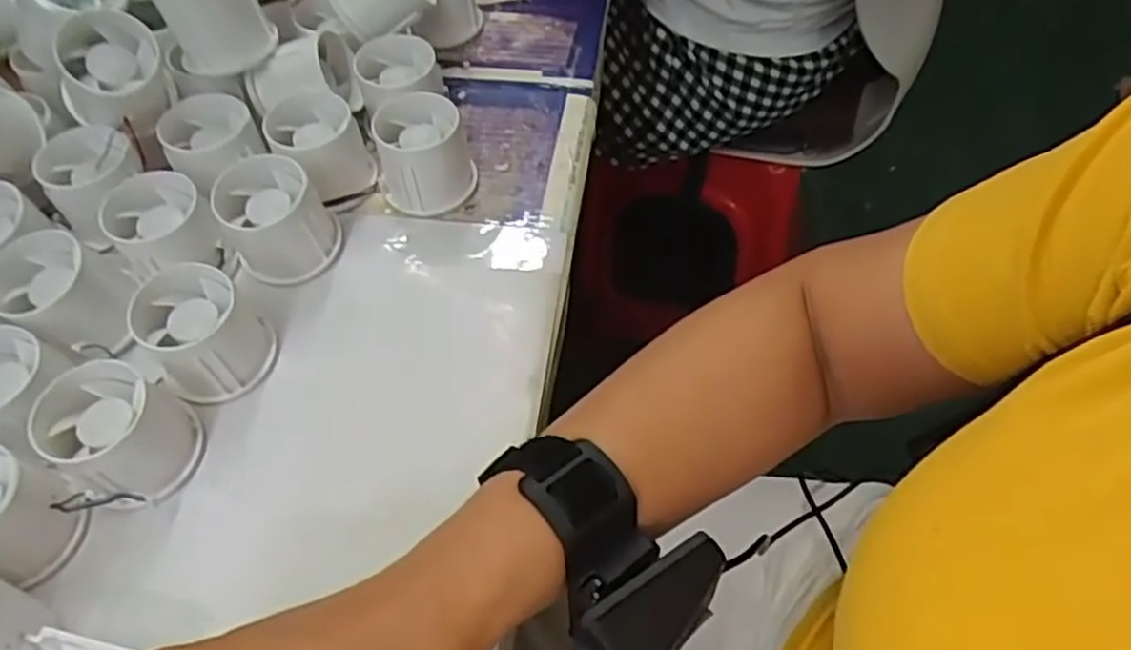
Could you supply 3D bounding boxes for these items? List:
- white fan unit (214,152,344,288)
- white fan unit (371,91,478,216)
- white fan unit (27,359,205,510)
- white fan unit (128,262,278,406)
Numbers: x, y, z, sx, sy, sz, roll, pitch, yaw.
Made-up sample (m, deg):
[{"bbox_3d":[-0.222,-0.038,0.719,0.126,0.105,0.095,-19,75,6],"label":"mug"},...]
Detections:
[{"bbox_3d":[-0.163,-0.061,0.421,0.056,0.051,0.056,0,57,1],"label":"white fan unit"},{"bbox_3d":[-0.084,-0.103,0.448,0.054,0.049,0.057,-10,58,-6],"label":"white fan unit"},{"bbox_3d":[-0.211,0.052,0.354,0.054,0.047,0.057,-12,58,-7],"label":"white fan unit"},{"bbox_3d":[-0.186,0.005,0.381,0.054,0.049,0.052,0,57,1],"label":"white fan unit"}]

